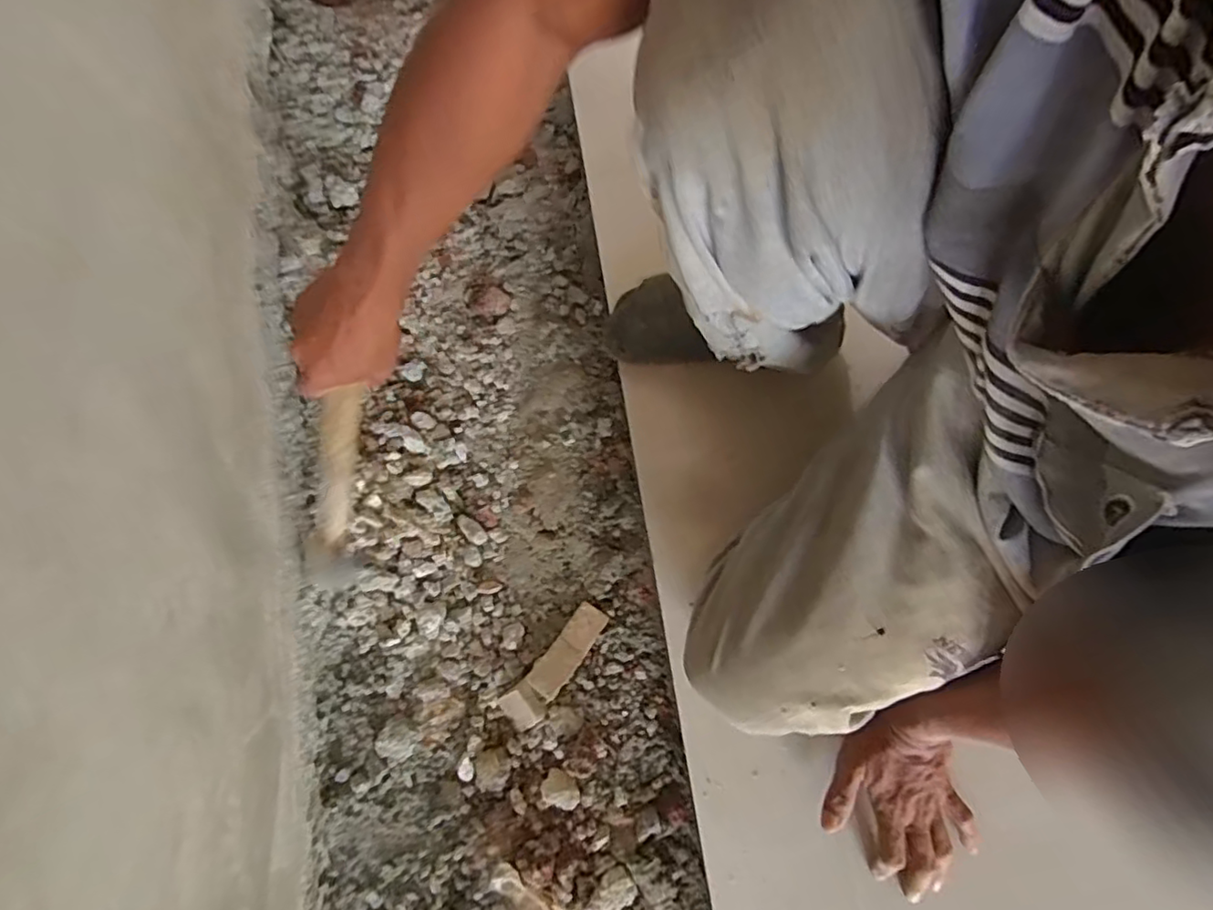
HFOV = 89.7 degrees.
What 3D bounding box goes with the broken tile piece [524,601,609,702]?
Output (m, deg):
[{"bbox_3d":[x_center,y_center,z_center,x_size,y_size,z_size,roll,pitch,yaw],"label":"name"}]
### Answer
[{"bbox_3d":[-0.038,0.196,0.616,0.034,0.008,0.098,37,81,7],"label":"broken tile piece"}]

